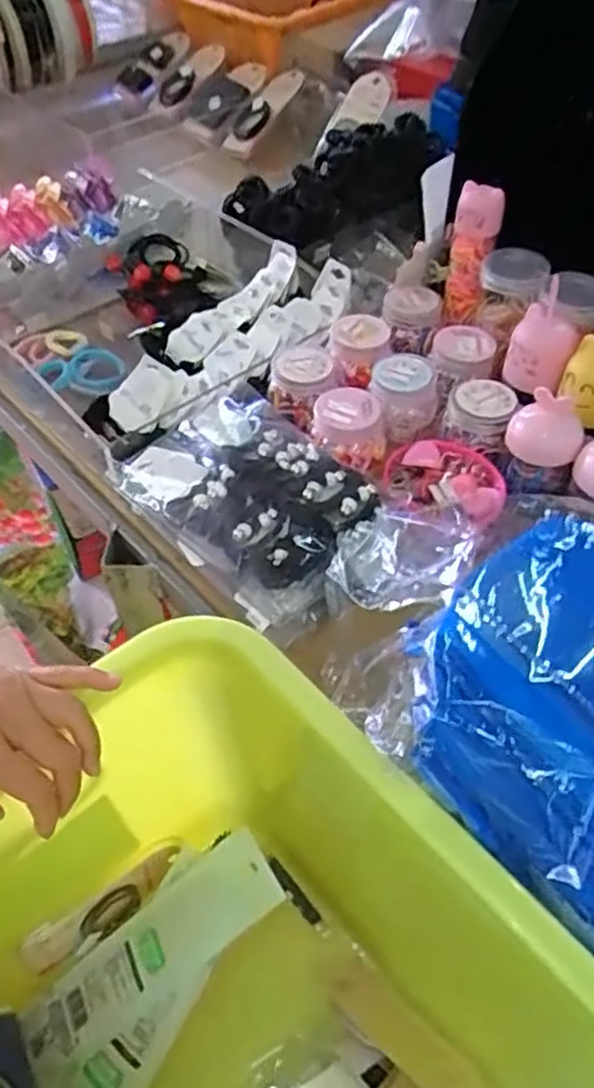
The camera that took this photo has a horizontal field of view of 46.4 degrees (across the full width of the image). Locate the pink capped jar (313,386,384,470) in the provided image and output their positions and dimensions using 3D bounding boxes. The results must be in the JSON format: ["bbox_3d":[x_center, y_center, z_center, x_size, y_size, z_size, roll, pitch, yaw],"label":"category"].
[{"bbox_3d":[0.039,-0.094,0.552,0.050,0.040,0.054,-1,52,1],"label":"pink capped jar"}]

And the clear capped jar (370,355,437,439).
[{"bbox_3d":[0.090,-0.123,0.587,0.053,0.055,0.048,4,52,5],"label":"clear capped jar"}]

